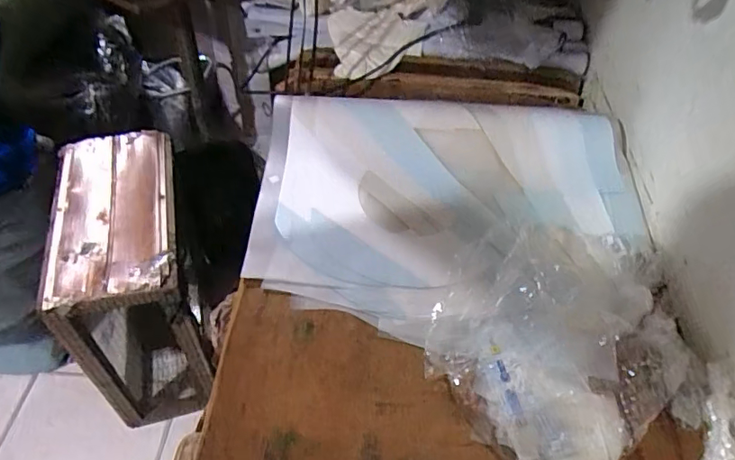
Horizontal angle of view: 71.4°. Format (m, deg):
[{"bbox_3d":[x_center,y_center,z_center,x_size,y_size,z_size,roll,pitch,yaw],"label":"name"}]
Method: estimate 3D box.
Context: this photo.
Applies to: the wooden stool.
[{"bbox_3d":[-0.556,0.140,1.272,0.251,0.556,0.490,-11,50,-15],"label":"wooden stool"}]

